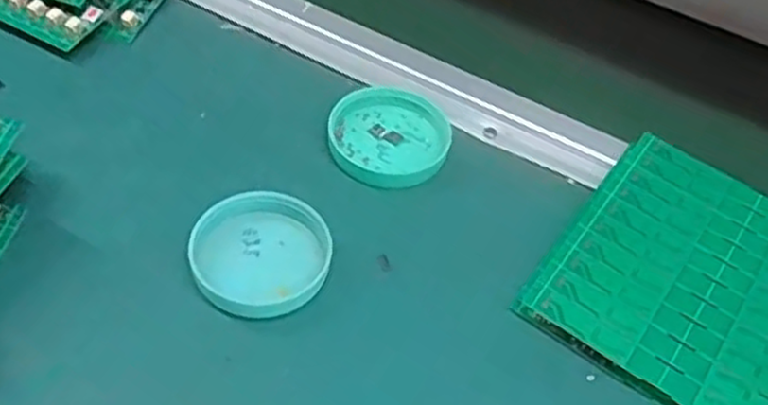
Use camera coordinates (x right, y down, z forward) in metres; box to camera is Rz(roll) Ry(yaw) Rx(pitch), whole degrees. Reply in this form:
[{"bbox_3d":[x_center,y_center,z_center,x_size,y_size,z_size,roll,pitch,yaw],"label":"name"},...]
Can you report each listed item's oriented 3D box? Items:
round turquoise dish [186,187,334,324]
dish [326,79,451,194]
[{"bbox_3d":[-0.057,0.023,0.350,0.063,0.018,0.059,4,49,-5],"label":"round turquoise dish"},{"bbox_3d":[0.003,-0.039,0.411,0.062,0.014,0.064,4,49,-5],"label":"dish"}]

